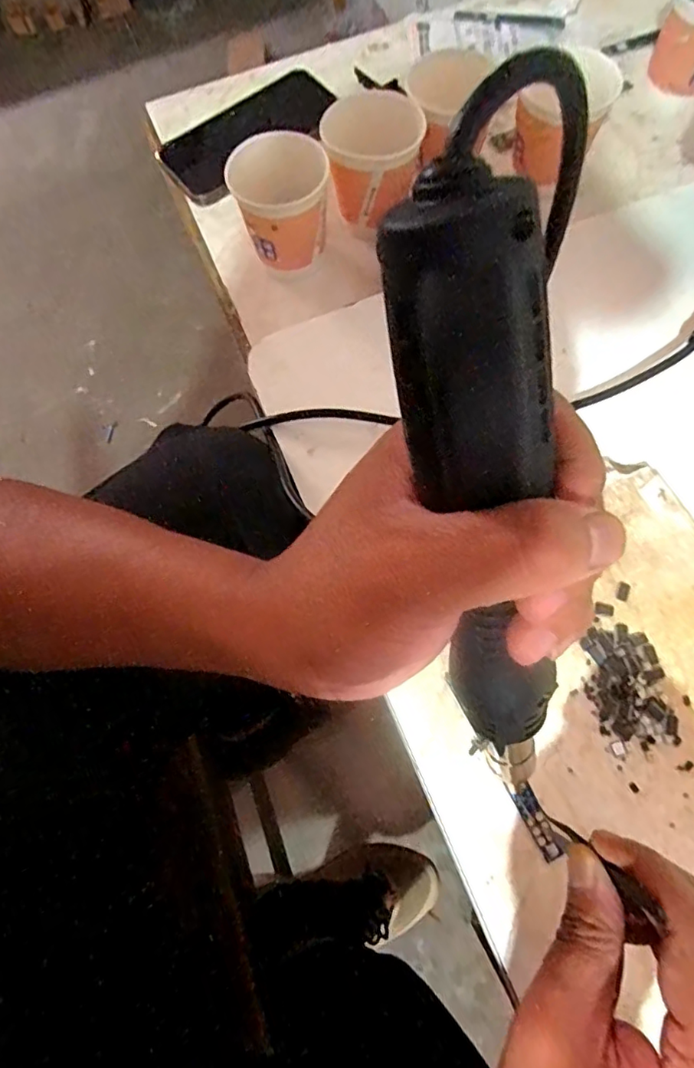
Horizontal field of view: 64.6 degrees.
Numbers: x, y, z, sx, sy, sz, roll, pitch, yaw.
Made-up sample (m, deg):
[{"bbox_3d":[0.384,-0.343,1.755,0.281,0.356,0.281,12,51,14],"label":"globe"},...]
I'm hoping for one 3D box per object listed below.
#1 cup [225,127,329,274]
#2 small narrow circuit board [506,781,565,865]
[{"bbox_3d":[-0.048,-0.235,0.395,0.064,0.073,0.055,-9,70,-1],"label":"cup"},{"bbox_3d":[0.096,0.145,0.277,0.011,0.007,0.038,-30,71,7],"label":"small narrow circuit board"}]

